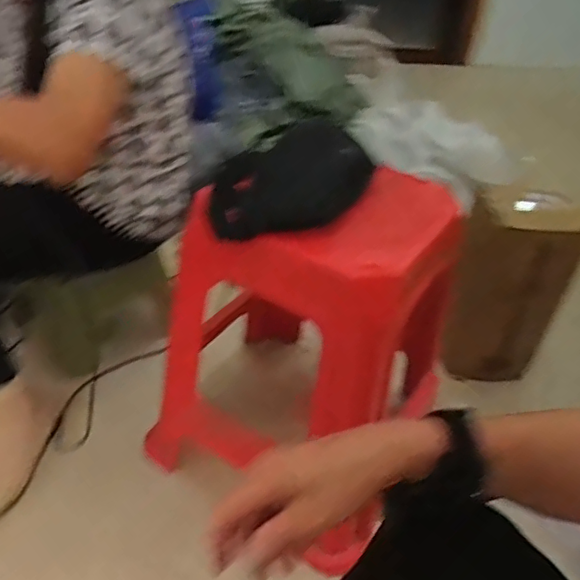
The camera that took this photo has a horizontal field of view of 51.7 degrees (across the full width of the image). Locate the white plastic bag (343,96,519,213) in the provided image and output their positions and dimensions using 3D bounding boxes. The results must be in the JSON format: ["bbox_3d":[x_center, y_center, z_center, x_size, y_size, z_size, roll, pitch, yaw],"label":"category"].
[{"bbox_3d":[0.340,-0.391,1.584,0.497,0.226,0.113,30,43,26],"label":"white plastic bag"}]

